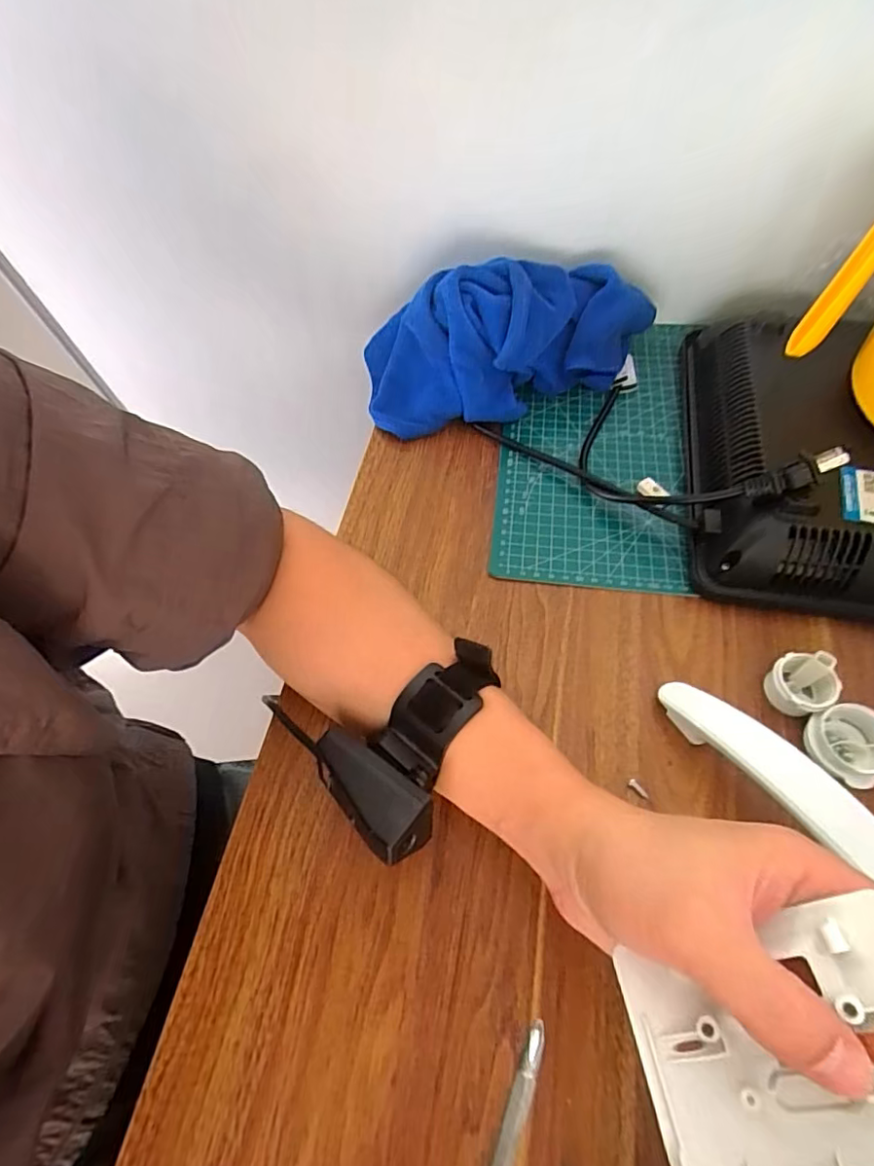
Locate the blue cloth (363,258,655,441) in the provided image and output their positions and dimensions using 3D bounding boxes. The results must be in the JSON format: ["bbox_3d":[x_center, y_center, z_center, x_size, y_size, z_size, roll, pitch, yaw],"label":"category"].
[{"bbox_3d":[0.058,-0.194,0.446,0.232,0.092,0.096,-5,59,1],"label":"blue cloth"}]

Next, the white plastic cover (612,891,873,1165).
[{"bbox_3d":[0.117,0.155,0.184,0.096,0.018,0.069,-28,54,19],"label":"white plastic cover"}]

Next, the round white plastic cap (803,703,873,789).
[{"bbox_3d":[0.231,0.091,0.315,0.040,0.024,0.041,-1,59,2],"label":"round white plastic cap"}]

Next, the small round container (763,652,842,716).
[{"bbox_3d":[0.216,0.060,0.329,0.030,0.032,0.033,-1,59,2],"label":"small round container"}]

